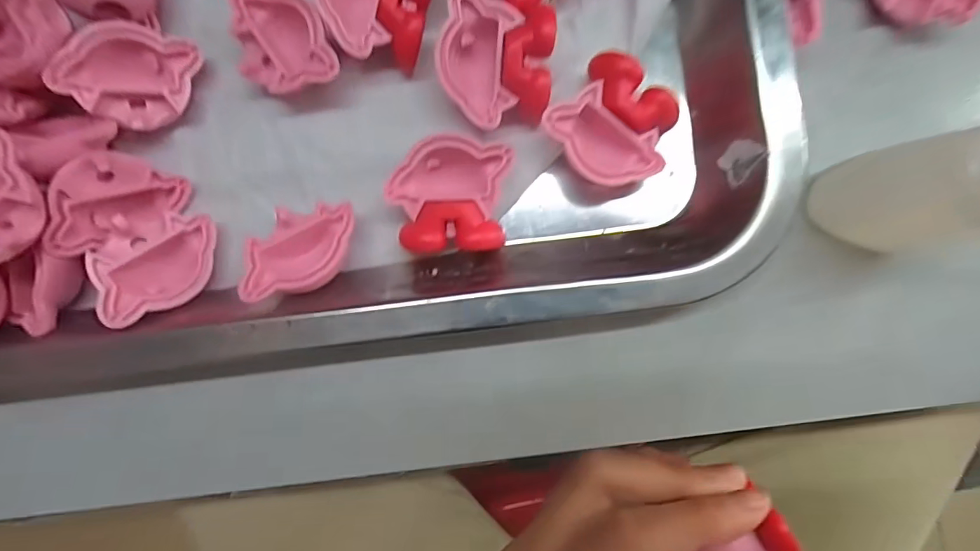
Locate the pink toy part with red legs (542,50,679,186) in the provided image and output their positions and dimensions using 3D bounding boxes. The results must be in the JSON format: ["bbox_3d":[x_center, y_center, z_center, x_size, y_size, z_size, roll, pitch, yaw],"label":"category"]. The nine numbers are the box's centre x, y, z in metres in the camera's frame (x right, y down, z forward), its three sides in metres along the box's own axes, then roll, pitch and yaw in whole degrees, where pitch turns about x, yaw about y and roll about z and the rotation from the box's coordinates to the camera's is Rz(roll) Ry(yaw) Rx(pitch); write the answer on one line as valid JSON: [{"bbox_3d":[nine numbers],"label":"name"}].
[{"bbox_3d":[0.037,-0.044,0.143,0.034,0.015,0.033,36,89,2],"label":"pink toy part with red legs"}]

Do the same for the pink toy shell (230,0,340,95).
[{"bbox_3d":[-0.063,-0.070,0.146,0.026,0.017,0.036,-30,88,-1],"label":"pink toy shell"}]

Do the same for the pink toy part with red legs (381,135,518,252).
[{"bbox_3d":[-0.012,-0.024,0.143,0.034,0.010,0.033,5,88,1],"label":"pink toy part with red legs"}]

